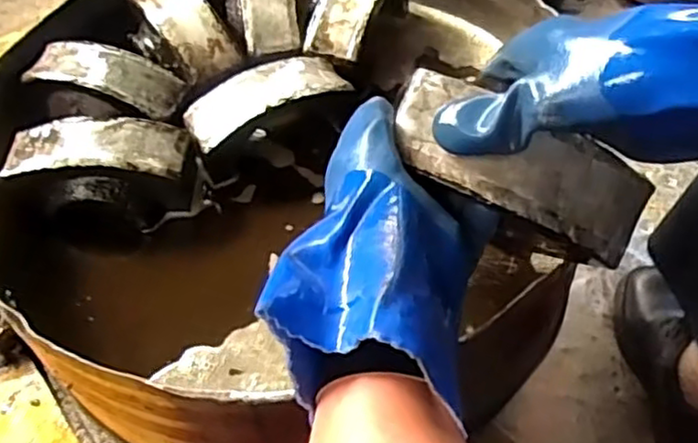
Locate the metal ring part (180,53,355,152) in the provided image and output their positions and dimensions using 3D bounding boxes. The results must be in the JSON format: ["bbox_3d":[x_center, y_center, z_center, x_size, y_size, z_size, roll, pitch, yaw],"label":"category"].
[{"bbox_3d":[-0.079,-0.123,0.673,0.159,0.031,0.057,-25,56,-17],"label":"metal ring part"}]

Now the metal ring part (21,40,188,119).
[{"bbox_3d":[-0.245,-0.147,0.696,0.156,0.031,0.060,15,54,13],"label":"metal ring part"}]

